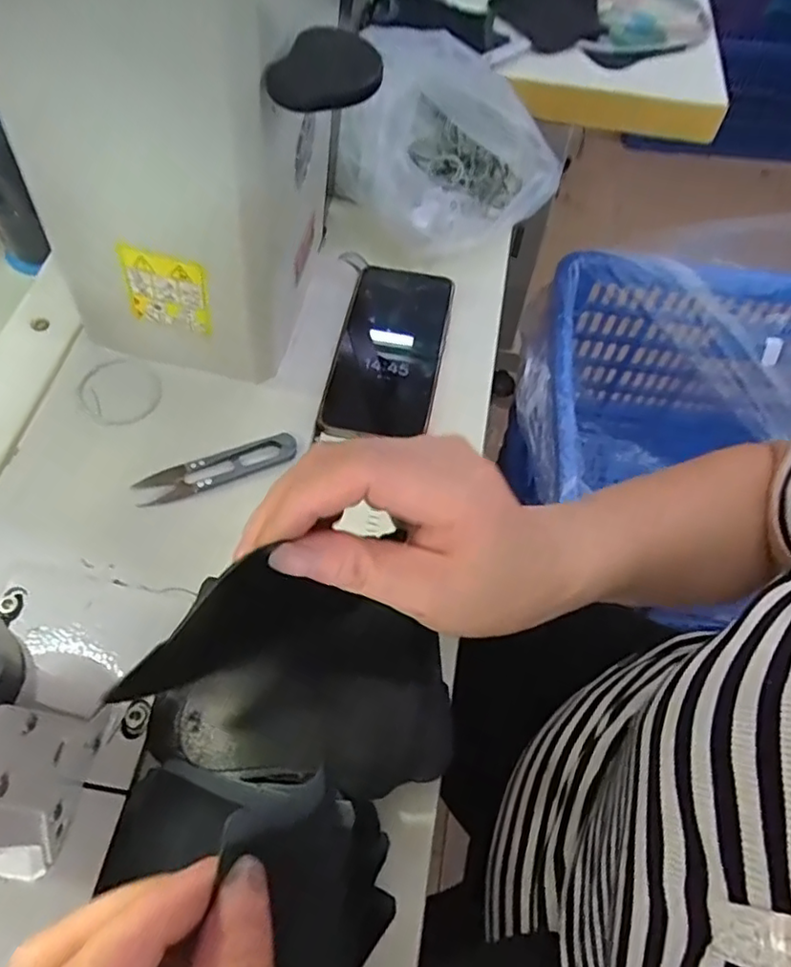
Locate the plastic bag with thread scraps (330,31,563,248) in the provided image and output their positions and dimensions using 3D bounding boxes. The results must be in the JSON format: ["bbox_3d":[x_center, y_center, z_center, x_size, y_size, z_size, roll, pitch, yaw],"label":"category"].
[{"bbox_3d":[0.038,-0.283,0.509,0.155,0.105,0.134,-36,68,-20],"label":"plastic bag with thread scraps"}]

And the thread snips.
[{"bbox_3d":[-0.114,-0.009,0.399,0.102,0.014,0.023,-22,64,-14],"label":"thread snips"}]

